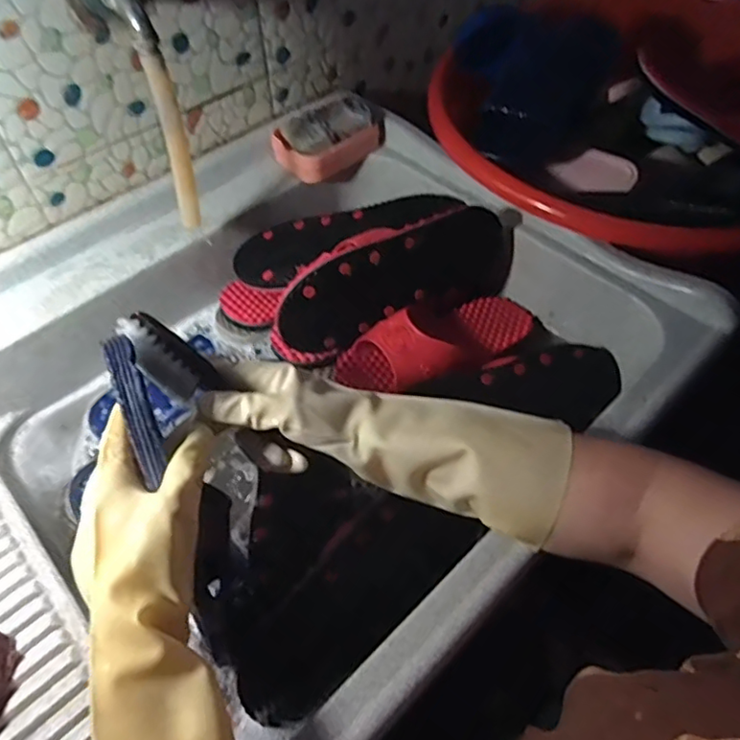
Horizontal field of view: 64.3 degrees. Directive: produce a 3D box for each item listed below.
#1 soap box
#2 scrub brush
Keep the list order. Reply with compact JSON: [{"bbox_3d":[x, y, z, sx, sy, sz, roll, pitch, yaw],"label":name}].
[{"bbox_3d":[-0.049,-0.284,0.720,0.089,0.060,0.125,37,62,25],"label":"soap box"},{"bbox_3d":[-0.153,-0.007,0.446,0.083,0.027,0.032,41,59,-7],"label":"scrub brush"}]

